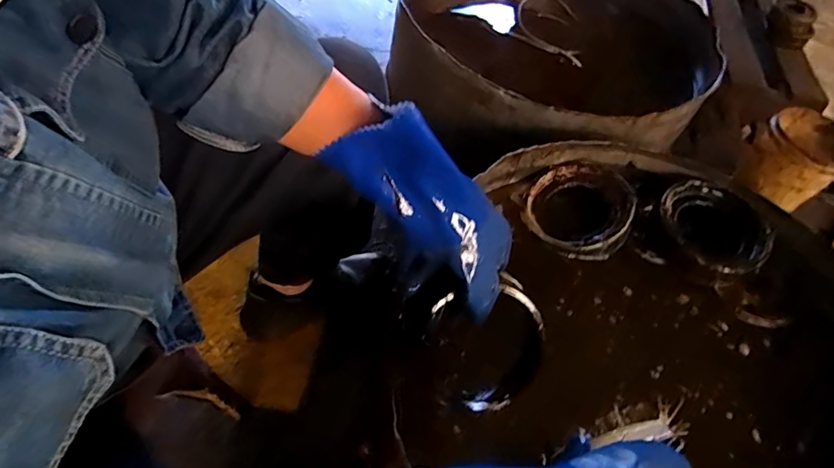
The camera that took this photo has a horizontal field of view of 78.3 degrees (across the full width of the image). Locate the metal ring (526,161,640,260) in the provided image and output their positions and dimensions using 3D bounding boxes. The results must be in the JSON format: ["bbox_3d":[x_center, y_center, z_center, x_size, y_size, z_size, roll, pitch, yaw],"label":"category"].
[{"bbox_3d":[0.202,-0.026,0.646,0.132,0.046,0.132,16,64,25],"label":"metal ring"}]

